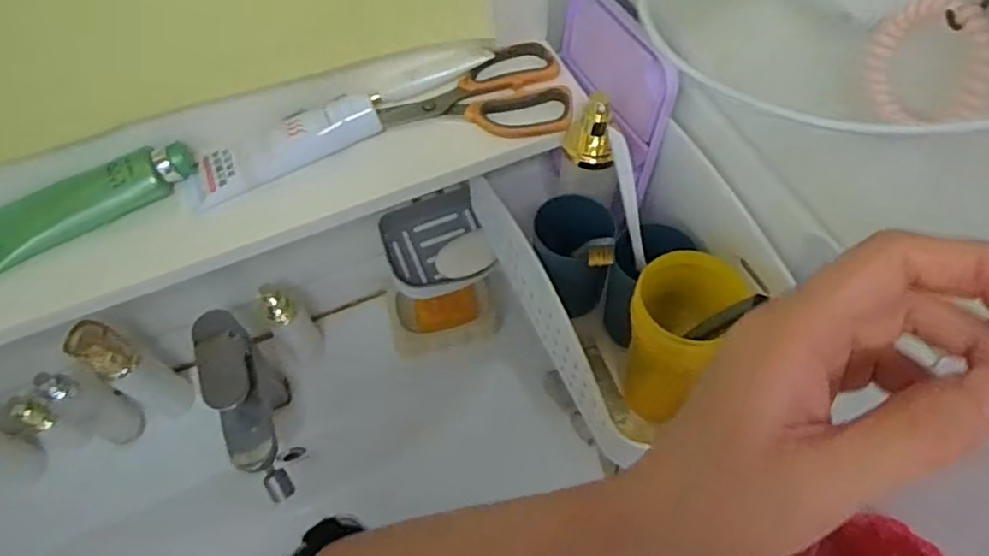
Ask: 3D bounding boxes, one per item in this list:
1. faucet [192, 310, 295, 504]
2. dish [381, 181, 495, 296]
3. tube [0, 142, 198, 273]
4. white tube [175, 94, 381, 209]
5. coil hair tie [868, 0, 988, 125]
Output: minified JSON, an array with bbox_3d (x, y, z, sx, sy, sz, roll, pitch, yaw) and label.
[{"bbox_3d":[-0.235,0.140,0.653,0.047,0.168,0.165,-18,59,-9],"label":"faucet"},{"bbox_3d":[-0.062,-0.037,0.686,0.106,0.034,0.104,-16,59,-7],"label":"dish"},{"bbox_3d":[-0.297,-0.059,0.475,0.151,0.030,0.042,-27,61,-14],"label":"tube"},{"bbox_3d":[-0.164,-0.102,0.493,0.154,0.029,0.049,-21,59,-11],"label":"white tube"},{"bbox_3d":[0.183,-0.088,0.278,0.011,0.060,0.056,-18,59,-9],"label":"coil hair tie"}]

